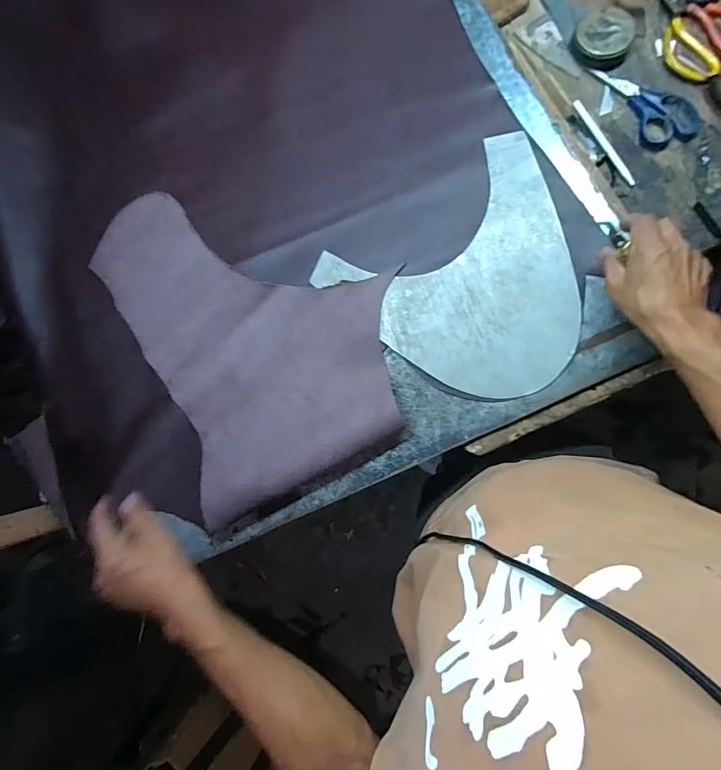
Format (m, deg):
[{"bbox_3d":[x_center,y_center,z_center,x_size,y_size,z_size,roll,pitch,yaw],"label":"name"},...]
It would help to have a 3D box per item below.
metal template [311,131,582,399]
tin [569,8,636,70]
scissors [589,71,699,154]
[{"bbox_3d":[0.151,-0.131,0.534,0.316,0.009,0.299,-34,79,5],"label":"metal template"},{"bbox_3d":[0.334,-0.478,0.551,0.076,0.022,0.069,29,88,7],"label":"tin"},{"bbox_3d":[0.386,-0.387,0.543,0.073,0.009,0.157,-36,83,2],"label":"scissors"}]

